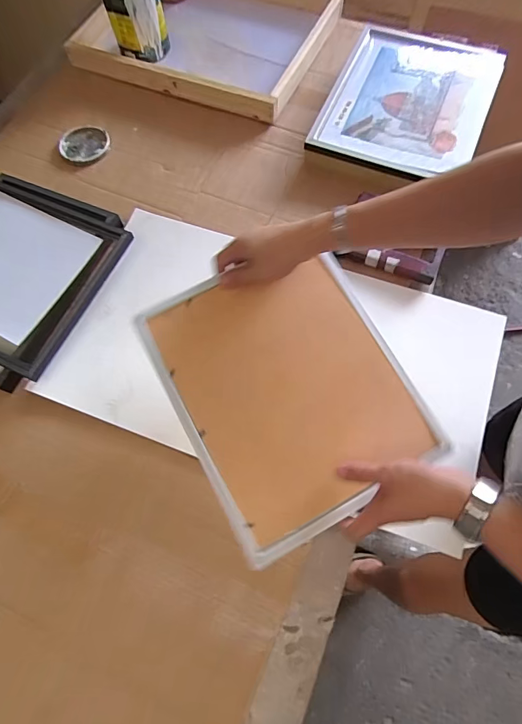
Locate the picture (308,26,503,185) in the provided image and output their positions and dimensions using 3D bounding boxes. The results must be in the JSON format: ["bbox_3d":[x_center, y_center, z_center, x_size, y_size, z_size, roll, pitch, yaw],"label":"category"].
[{"bbox_3d":[0.273,-0.482,0.731,0.267,0.028,0.381,23,72,9],"label":"picture"}]

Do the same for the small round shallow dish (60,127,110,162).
[{"bbox_3d":[-0.334,-0.414,0.762,0.091,0.009,0.083,-1,70,2],"label":"small round shallow dish"}]

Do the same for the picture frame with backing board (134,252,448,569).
[{"bbox_3d":[0.031,0.026,0.491,0.261,0.033,0.321,-28,80,-7],"label":"picture frame with backing board"}]

